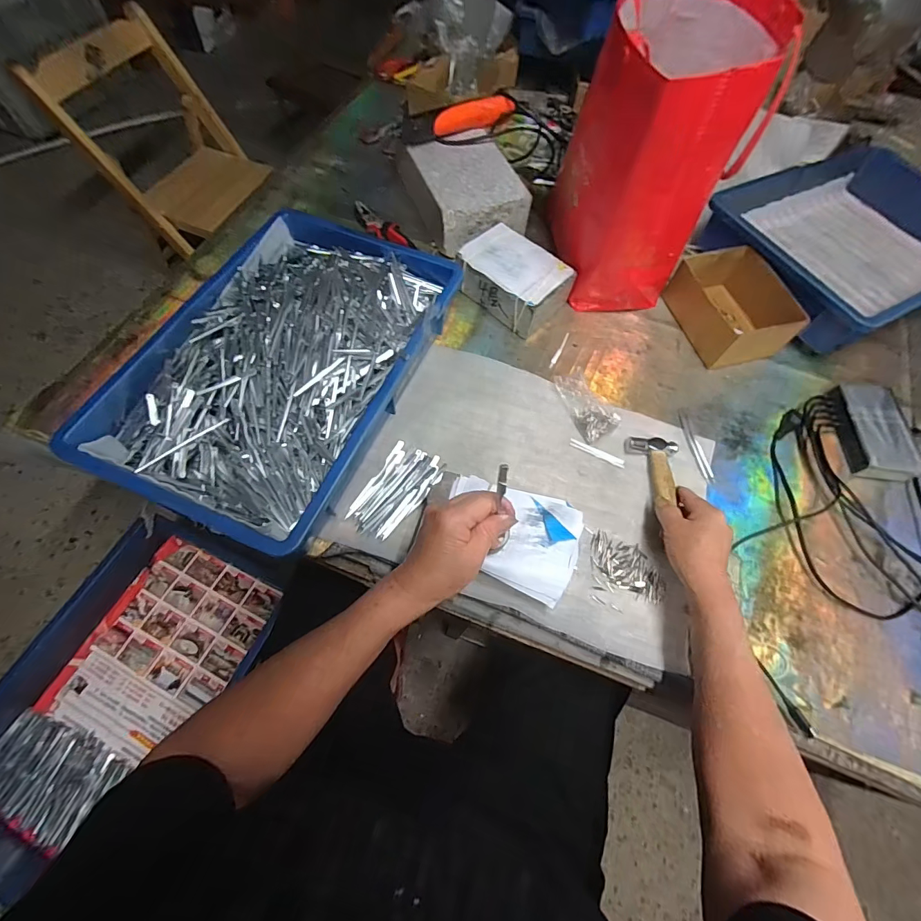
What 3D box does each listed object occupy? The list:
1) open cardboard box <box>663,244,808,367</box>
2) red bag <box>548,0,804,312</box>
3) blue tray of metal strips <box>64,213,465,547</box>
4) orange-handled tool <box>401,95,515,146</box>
[{"bbox_3d":[0.390,-0.227,0.604,0.123,0.066,0.162,-14,66,-9],"label":"open cardboard box"},{"bbox_3d":[0.236,-0.390,0.549,0.196,0.284,0.276,16,64,5],"label":"red bag"},{"bbox_3d":[-0.209,-0.121,0.523,0.291,0.080,0.433,21,65,7],"label":"blue tray of metal strips"},{"bbox_3d":[-0.003,-0.543,0.661,0.192,0.038,0.030,-20,67,-12],"label":"orange-handled tool"}]

